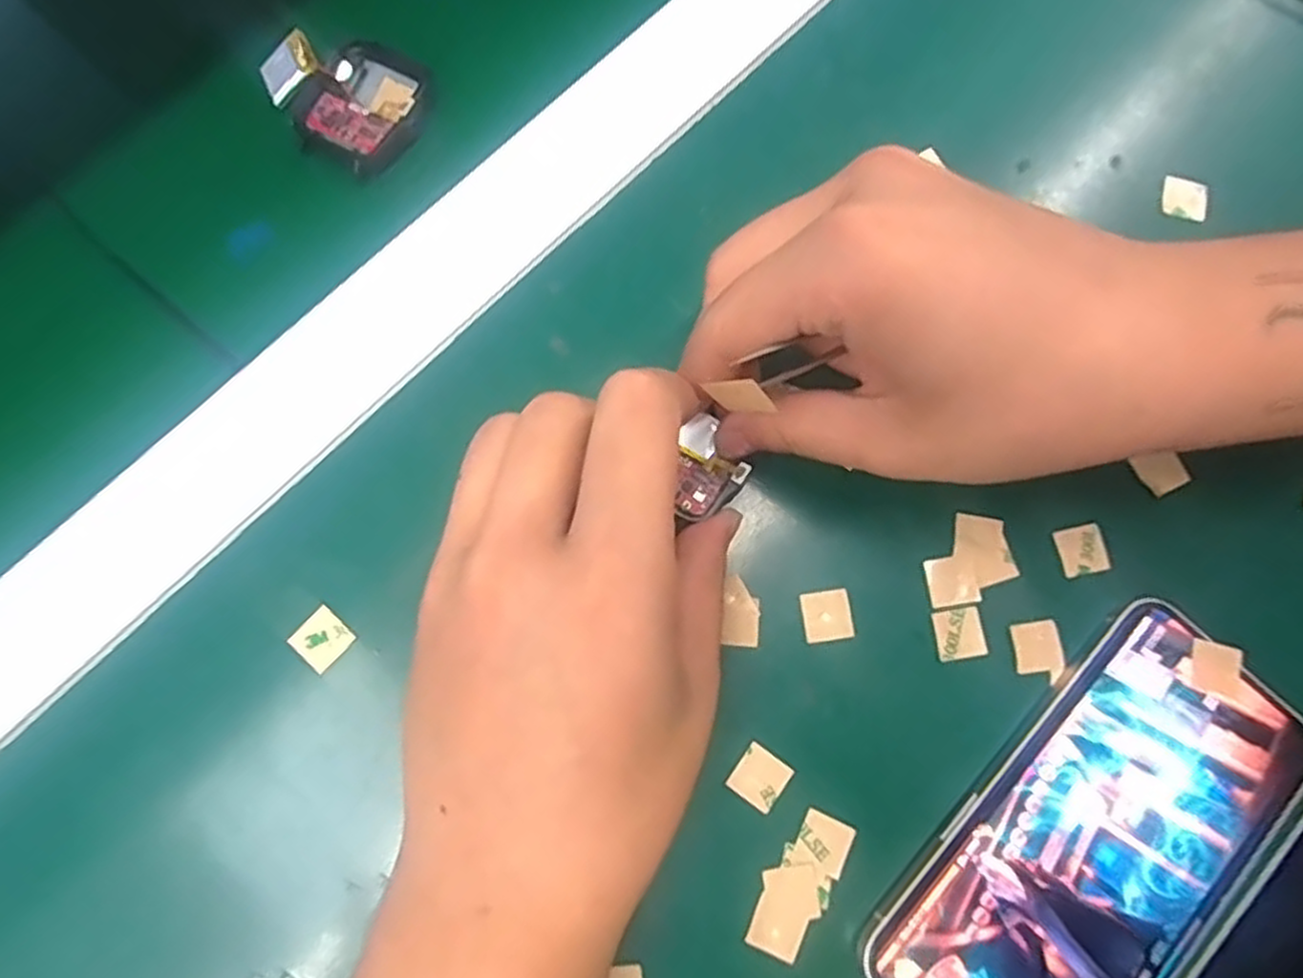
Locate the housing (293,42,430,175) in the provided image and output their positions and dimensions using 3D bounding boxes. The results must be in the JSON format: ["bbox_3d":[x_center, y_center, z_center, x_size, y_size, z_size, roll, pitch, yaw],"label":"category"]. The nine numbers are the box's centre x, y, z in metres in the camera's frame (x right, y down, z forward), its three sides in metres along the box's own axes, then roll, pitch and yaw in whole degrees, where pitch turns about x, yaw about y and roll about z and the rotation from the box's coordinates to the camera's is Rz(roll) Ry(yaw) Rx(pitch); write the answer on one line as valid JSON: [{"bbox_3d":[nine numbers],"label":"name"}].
[{"bbox_3d":[-0.099,-0.135,0.271,0.040,0.010,0.047,35,80,7],"label":"housing"}]

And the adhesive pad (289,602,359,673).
[{"bbox_3d":[-0.101,0.046,0.235,0.015,0.004,0.015,40,81,8],"label":"adhesive pad"}]

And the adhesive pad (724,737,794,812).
[{"bbox_3d":[0.033,0.087,0.232,0.016,0.004,0.016,36,78,6],"label":"adhesive pad"}]

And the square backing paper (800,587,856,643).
[{"bbox_3d":[0.055,0.040,0.240,0.015,0.004,0.015,-7,78,-1],"label":"square backing paper"}]

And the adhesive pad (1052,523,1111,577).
[{"bbox_3d":[0.140,0.020,0.248,0.014,0.004,0.015,-15,82,2],"label":"adhesive pad"}]

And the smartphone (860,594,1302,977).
[{"bbox_3d":[0.131,0.107,0.225,0.072,0.008,0.143,44,80,8],"label":"smartphone"}]

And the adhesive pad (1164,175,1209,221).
[{"bbox_3d":[0.191,-0.104,0.273,0.015,0.004,0.016,13,77,2],"label":"adhesive pad"}]

